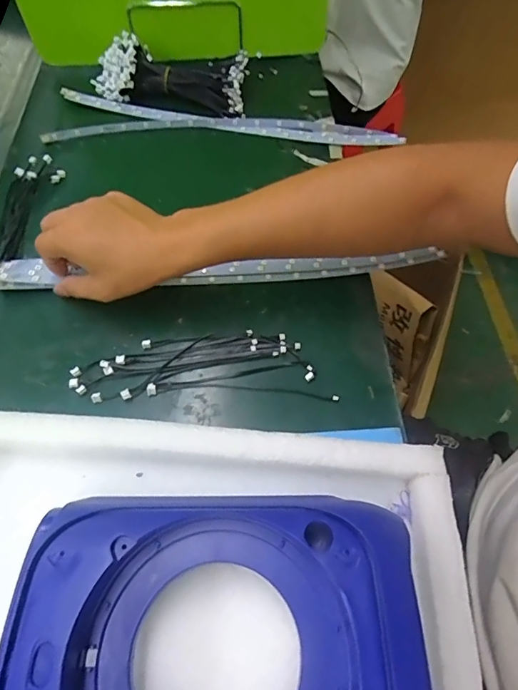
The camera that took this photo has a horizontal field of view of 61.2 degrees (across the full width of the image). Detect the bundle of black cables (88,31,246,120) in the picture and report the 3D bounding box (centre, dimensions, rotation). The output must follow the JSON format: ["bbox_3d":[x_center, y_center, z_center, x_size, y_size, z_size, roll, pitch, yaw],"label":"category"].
[{"bbox_3d":[-0.116,-0.355,0.575,0.207,0.050,0.068,14,61,8],"label":"bundle of black cables"}]

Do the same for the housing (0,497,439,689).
[{"bbox_3d":[-0.018,0.165,0.235,0.218,0.047,0.156,0,60,2],"label":"housing"}]

